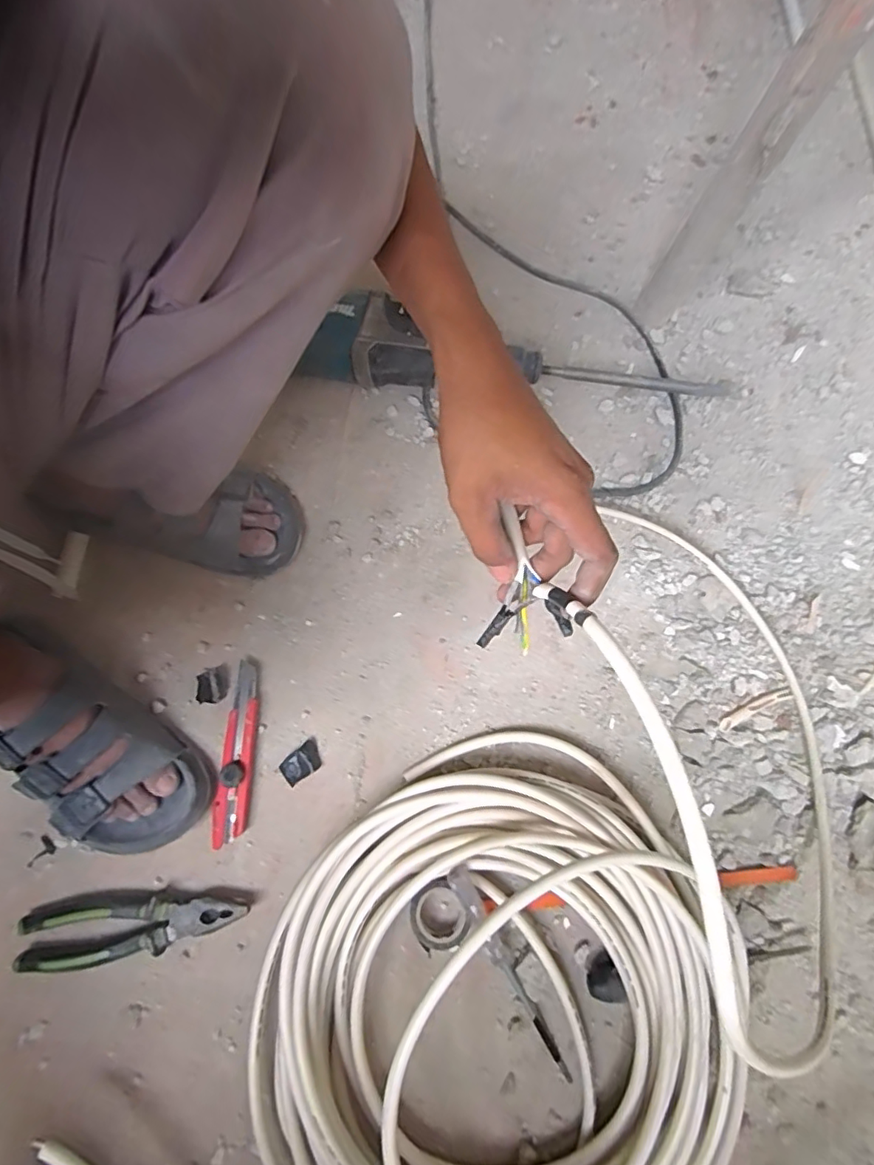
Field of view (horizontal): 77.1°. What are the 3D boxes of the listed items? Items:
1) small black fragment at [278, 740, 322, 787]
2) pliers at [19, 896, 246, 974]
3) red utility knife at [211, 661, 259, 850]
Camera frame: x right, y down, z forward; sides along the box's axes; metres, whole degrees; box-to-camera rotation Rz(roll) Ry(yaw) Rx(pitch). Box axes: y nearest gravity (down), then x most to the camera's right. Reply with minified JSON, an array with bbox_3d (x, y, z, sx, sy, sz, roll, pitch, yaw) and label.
[{"bbox_3d":[-0.133,0.177,0.536,0.040,0.008,0.027,-35,79,-11],"label":"small black fragment"},{"bbox_3d":[-0.264,0.299,0.483,0.183,0.023,0.052,-8,75,-4],"label":"pliers"},{"bbox_3d":[-0.191,0.162,0.526,0.030,0.020,0.164,3,74,-1],"label":"red utility knife"}]

